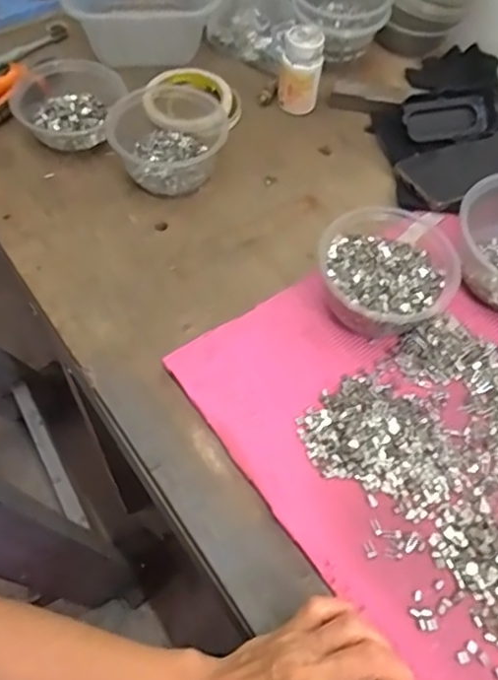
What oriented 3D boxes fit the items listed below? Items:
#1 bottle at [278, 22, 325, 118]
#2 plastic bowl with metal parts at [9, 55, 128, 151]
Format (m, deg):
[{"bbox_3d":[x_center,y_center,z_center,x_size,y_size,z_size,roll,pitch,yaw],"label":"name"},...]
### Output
[{"bbox_3d":[0.056,-0.293,0.661,0.045,0.084,0.042,8,60,2],"label":"bottle"},{"bbox_3d":[-0.188,-0.248,0.645,0.120,0.043,0.117,-18,62,-13],"label":"plastic bowl with metal parts"}]

